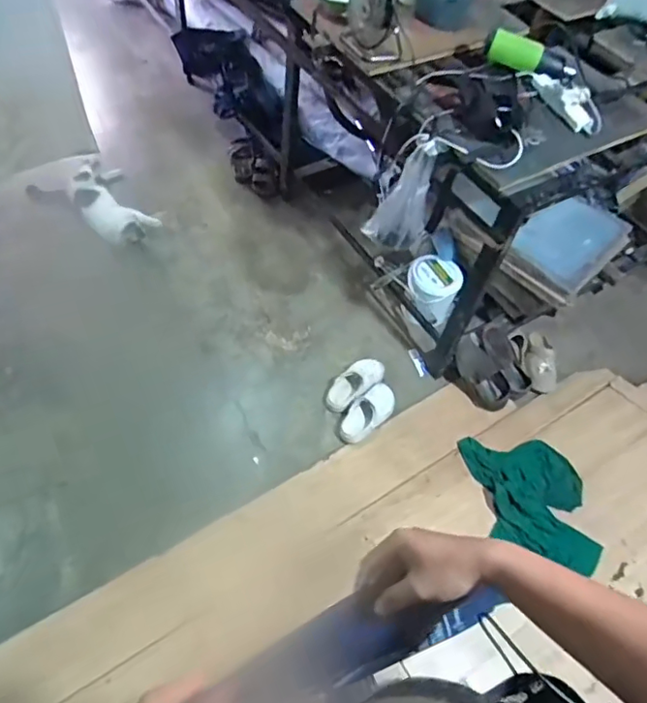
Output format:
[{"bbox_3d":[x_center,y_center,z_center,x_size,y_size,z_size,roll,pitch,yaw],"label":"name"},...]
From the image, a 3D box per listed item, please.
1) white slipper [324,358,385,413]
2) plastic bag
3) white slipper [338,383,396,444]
[{"bbox_3d":[0.106,0.109,1.864,0.241,0.074,0.121,-34,65,-24],"label":"white slipper"},{"bbox_3d":[0.193,-0.391,1.386,0.164,0.313,0.059,28,58,11],"label":"plastic bag"},{"bbox_3d":[0.150,0.203,1.779,0.240,0.056,0.122,-34,65,-25],"label":"white slipper"}]

